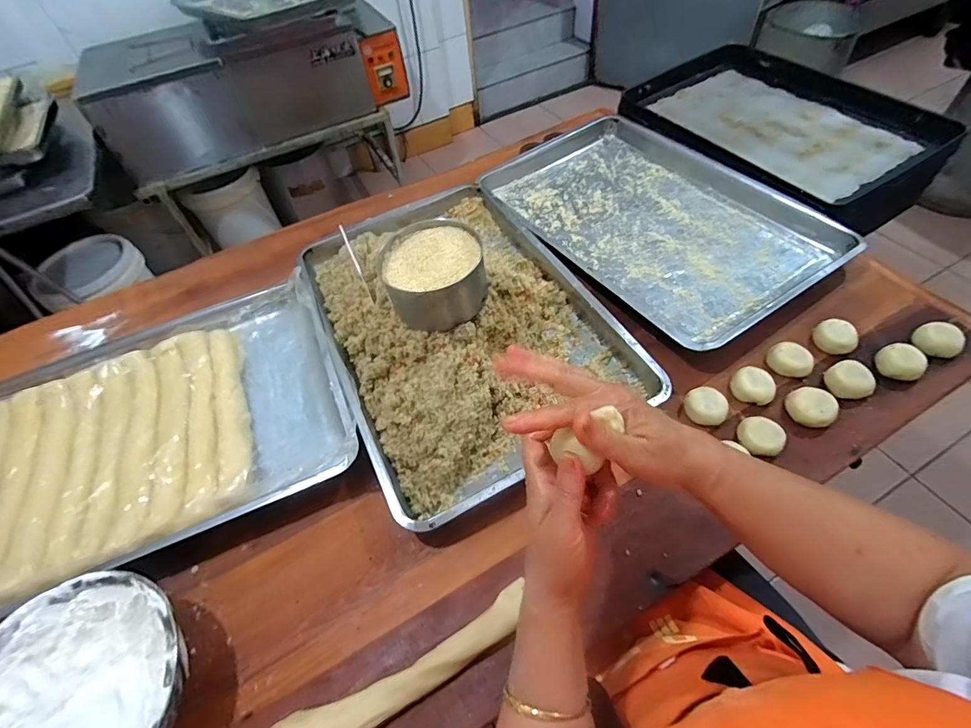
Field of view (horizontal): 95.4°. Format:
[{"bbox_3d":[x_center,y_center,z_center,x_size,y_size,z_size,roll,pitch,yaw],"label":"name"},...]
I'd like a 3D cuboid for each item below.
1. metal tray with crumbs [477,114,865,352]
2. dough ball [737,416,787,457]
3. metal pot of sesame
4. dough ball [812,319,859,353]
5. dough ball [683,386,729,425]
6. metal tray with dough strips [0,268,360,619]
[{"bbox_3d":[0.294,-0.285,0.829,0.403,0.052,0.607,-29,56,-16],"label":"metal tray with crumbs"},{"bbox_3d":[0.350,0.092,0.562,0.051,0.020,0.052,-2,53,3],"label":"dough ball"},{"bbox_3d":[-0.071,-0.123,0.605,0.136,0.080,0.125,-3,53,4],"label":"metal pot of sesame"},{"bbox_3d":[0.504,-0.037,0.638,0.048,0.032,0.054,-39,59,-22],"label":"dough ball"},{"bbox_3d":[0.296,0.057,0.593,0.053,0.021,0.053,-2,53,3],"label":"dough ball"},{"bbox_3d":[-0.503,0.099,0.636,0.589,0.065,0.385,-22,54,-11],"label":"metal tray with dough strips"}]

